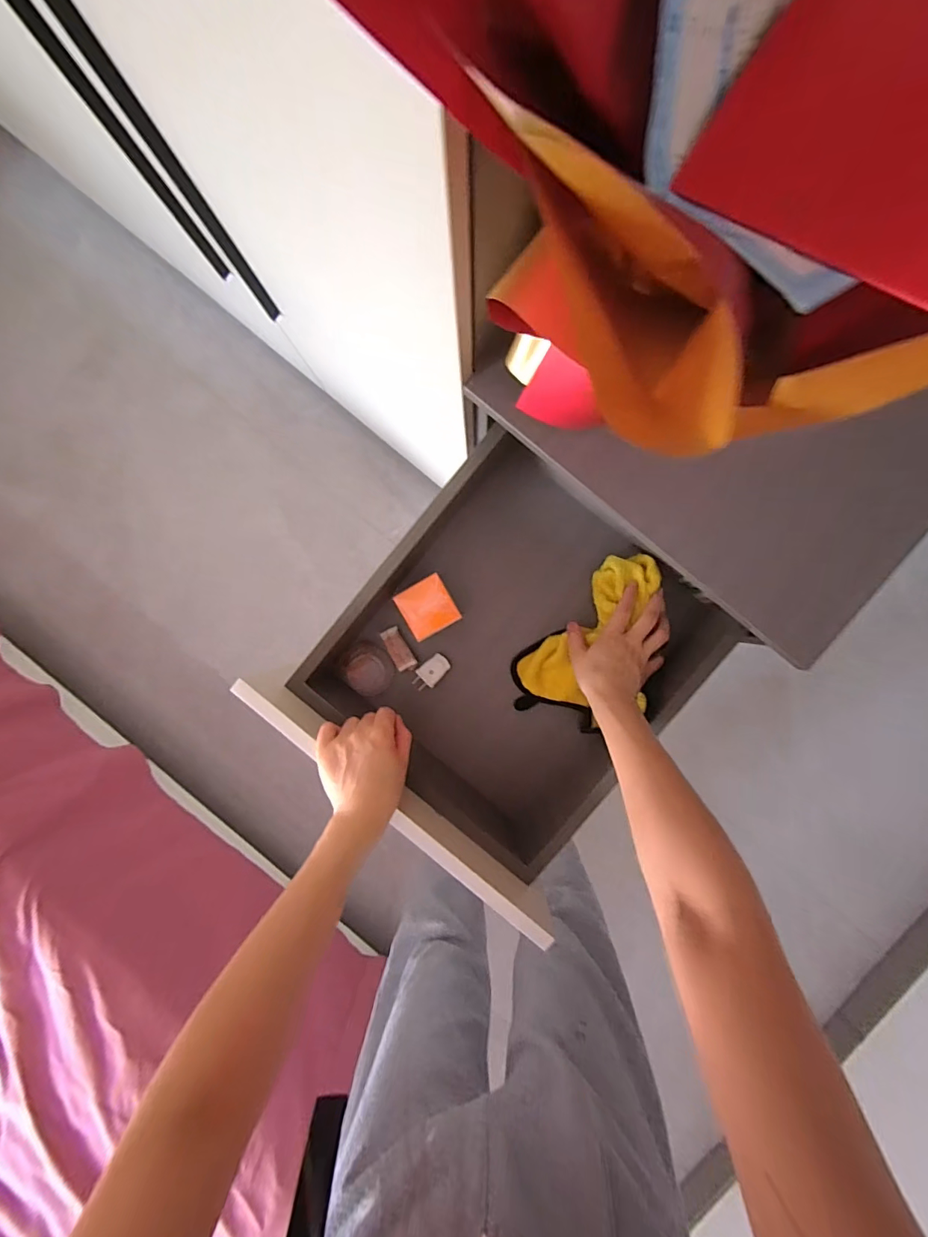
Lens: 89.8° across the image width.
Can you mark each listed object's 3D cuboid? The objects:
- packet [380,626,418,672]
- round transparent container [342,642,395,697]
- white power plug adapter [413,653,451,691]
[{"bbox_3d":[-0.088,0.042,0.628,0.026,0.009,0.060,-28,90,3],"label":"packet"},{"bbox_3d":[-0.127,0.066,0.624,0.056,0.025,0.072,-38,90,3],"label":"round transparent container"},{"bbox_3d":[-0.044,0.074,0.632,0.029,0.017,0.053,42,93,1],"label":"white power plug adapter"}]

